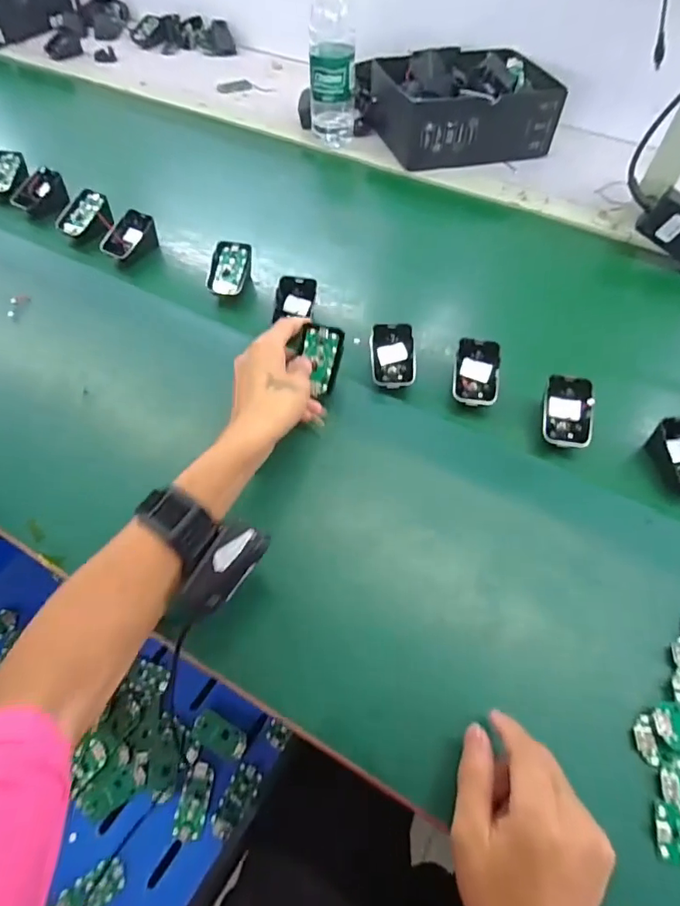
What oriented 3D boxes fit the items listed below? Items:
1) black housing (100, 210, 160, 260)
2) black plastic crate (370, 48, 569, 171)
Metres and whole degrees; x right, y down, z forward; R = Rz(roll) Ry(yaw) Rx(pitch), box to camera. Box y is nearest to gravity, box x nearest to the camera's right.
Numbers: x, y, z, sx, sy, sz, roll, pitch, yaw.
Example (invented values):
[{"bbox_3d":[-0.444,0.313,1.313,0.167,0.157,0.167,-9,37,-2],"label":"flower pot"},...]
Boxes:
[{"bbox_3d":[-0.265,-0.268,0.624,0.046,0.043,0.068,37,64,21],"label":"black housing"},{"bbox_3d":[0.195,-0.539,0.759,0.259,0.088,0.193,-14,58,-9],"label":"black plastic crate"}]

